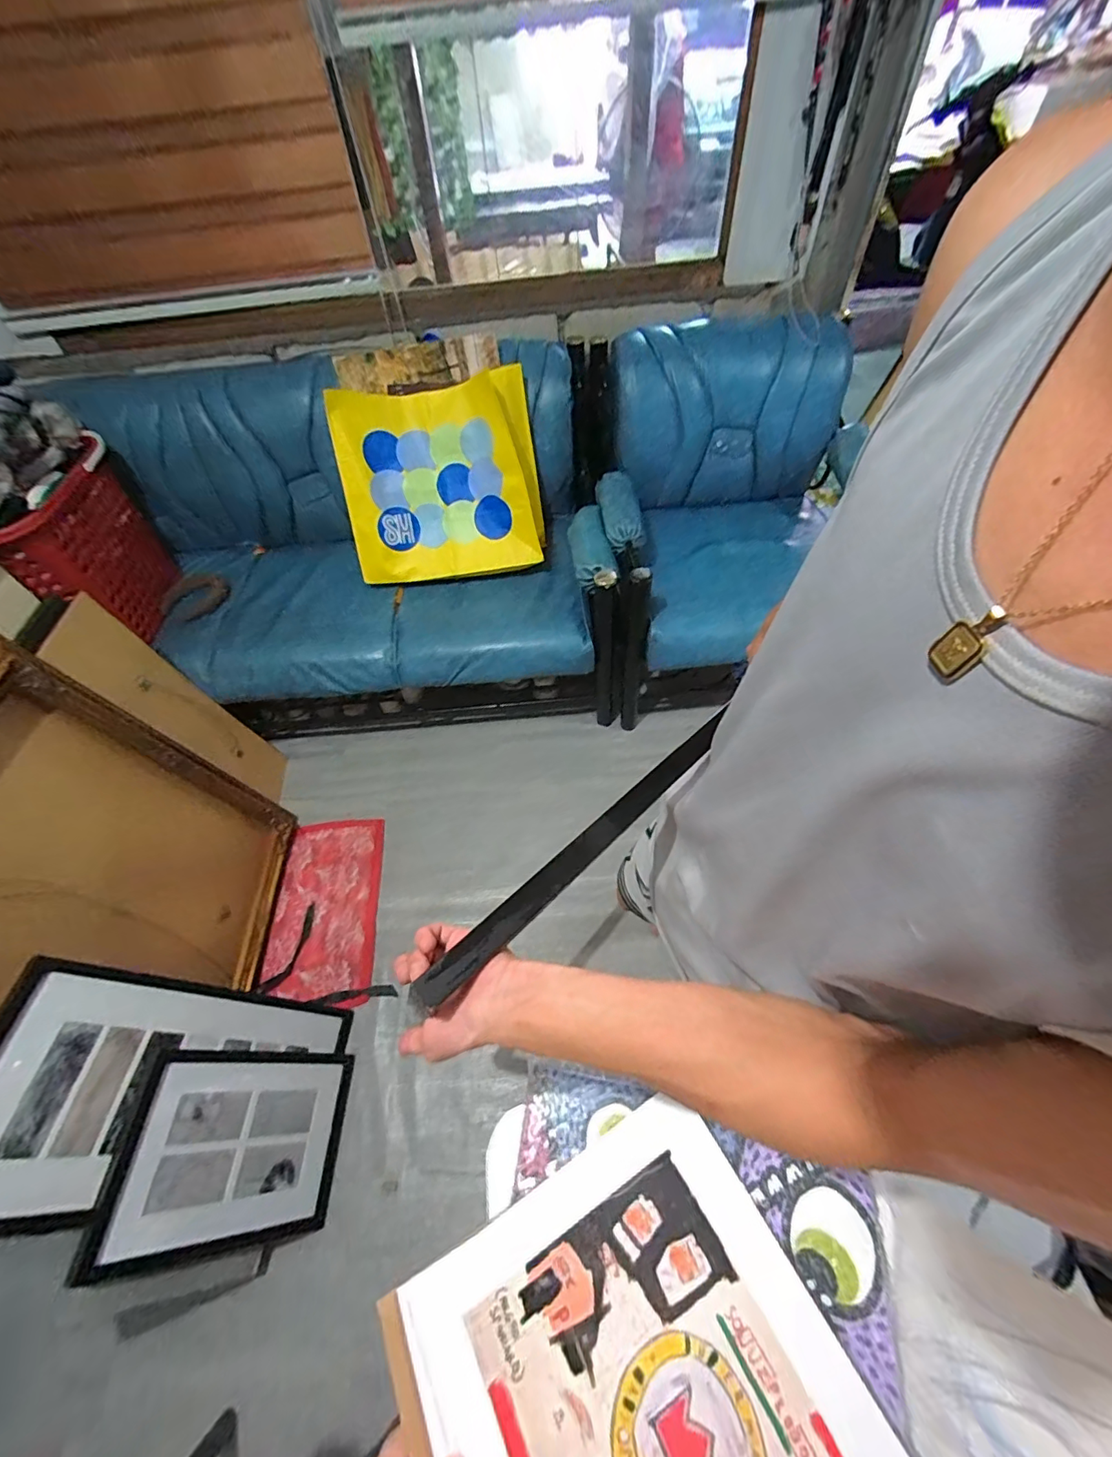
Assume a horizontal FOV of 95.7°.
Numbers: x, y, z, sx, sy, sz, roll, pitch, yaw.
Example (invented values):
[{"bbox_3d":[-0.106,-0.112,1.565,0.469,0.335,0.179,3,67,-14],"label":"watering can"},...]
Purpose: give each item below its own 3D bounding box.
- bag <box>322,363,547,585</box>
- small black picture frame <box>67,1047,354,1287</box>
[{"bbox_3d":[-0.295,-0.637,1.343,0.494,0.424,0.271,-7,54,0],"label":"bag"},{"bbox_3d":[-0.568,0.754,0.909,0.028,0.391,0.282,-26,48,32],"label":"small black picture frame"}]

